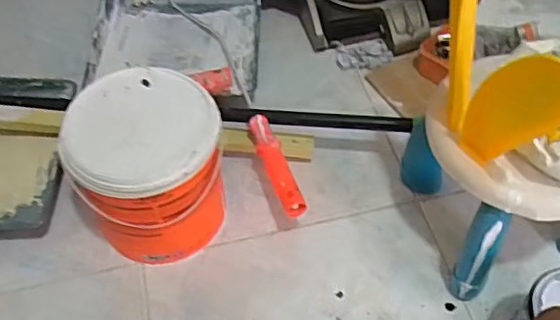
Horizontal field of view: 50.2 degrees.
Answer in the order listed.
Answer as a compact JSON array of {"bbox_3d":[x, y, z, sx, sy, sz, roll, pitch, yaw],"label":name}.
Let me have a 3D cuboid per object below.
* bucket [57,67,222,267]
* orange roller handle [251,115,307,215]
[{"bbox_3d":[-0.165,0.015,0.778,0.176,0.200,0.171,-1,54,1],"label":"bucket"},{"bbox_3d":[-0.006,0.005,0.819,0.032,0.034,0.153,-16,54,-11],"label":"orange roller handle"}]

